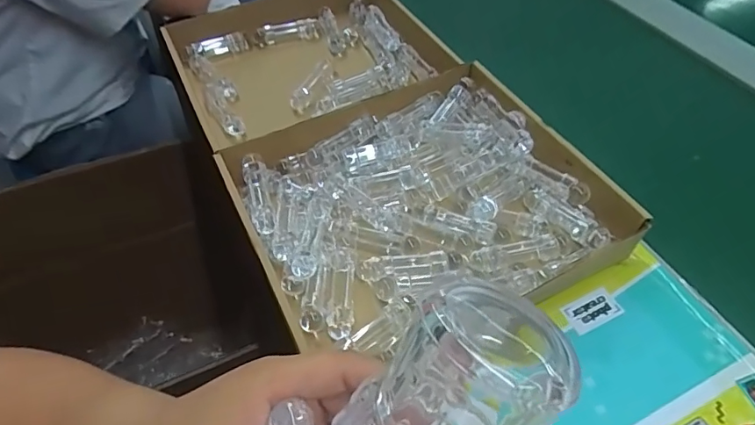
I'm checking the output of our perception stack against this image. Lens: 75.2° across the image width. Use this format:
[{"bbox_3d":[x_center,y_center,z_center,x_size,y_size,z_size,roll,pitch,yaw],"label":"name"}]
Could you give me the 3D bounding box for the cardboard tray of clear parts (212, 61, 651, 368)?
[{"bbox_3d":[0.038,-0.008,0.476,0.311,0.054,0.270,-22,54,-15],"label":"cardboard tray of clear parts"}]

